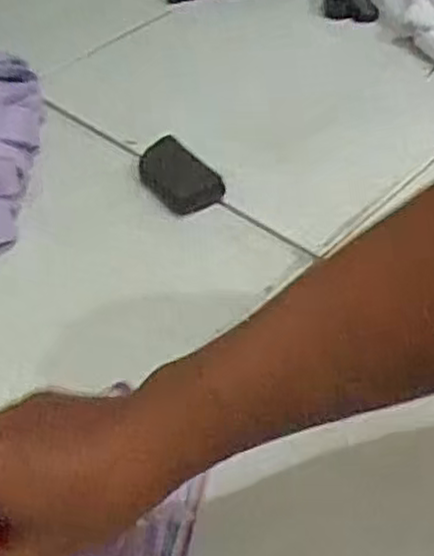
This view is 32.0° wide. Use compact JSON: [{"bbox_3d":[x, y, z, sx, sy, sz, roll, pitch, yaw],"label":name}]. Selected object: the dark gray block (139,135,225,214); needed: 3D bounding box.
[{"bbox_3d":[-0.037,-0.092,0.664,0.048,0.022,0.083,-30,53,-24],"label":"dark gray block"}]

